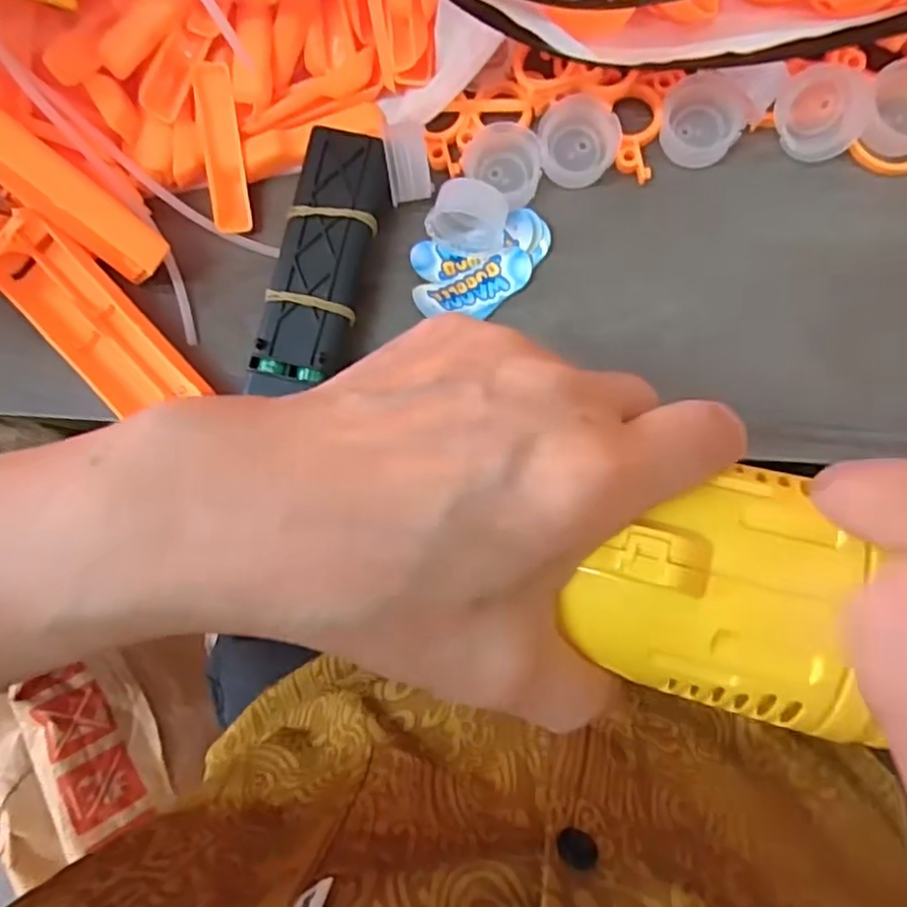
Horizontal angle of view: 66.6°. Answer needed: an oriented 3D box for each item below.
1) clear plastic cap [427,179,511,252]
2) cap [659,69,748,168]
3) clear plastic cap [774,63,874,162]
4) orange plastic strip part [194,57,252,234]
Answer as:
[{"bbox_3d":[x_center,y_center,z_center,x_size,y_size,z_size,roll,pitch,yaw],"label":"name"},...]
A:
[{"bbox_3d":[0.006,-0.089,0.258,0.028,0.018,0.019,11,87,7],"label":"clear plastic cap"},{"bbox_3d":[0.092,-0.124,0.257,0.028,0.012,0.029,0,86,6],"label":"cap"},{"bbox_3d":[0.132,-0.122,0.251,0.030,0.015,0.029,0,86,6],"label":"clear plastic cap"},{"bbox_3d":[-0.090,-0.120,0.271,0.014,0.006,0.064,-4,100,6],"label":"orange plastic strip part"}]

